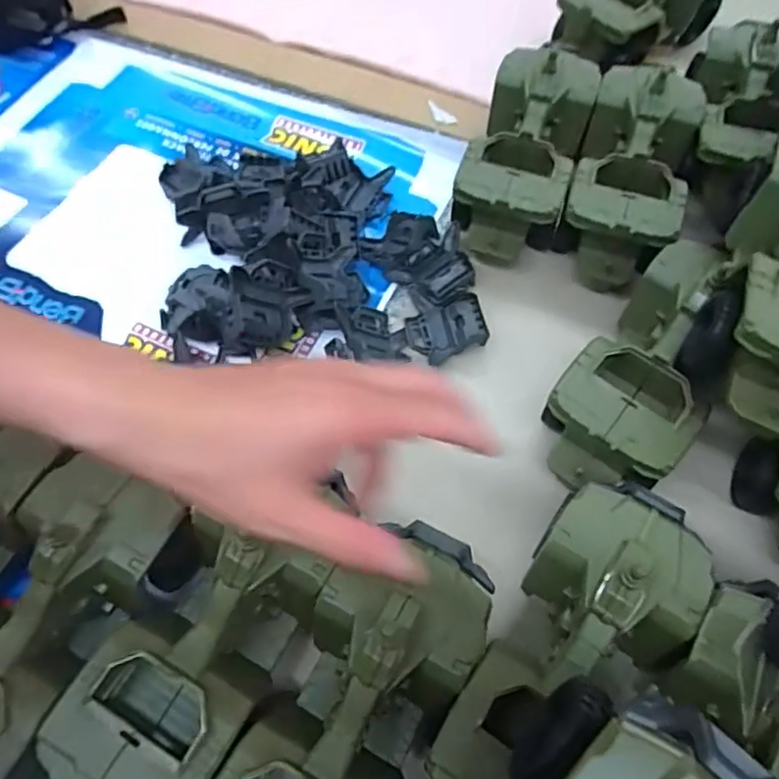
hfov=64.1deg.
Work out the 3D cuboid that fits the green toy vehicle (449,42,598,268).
[{"bbox_3d":[0.105,-0.182,0.484,0.077,0.083,0.177,16,63,9],"label":"green toy vehicle"}]

